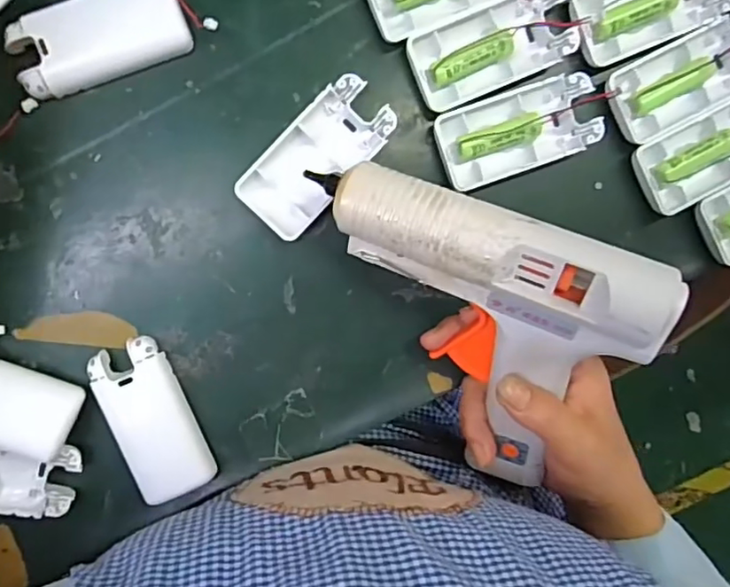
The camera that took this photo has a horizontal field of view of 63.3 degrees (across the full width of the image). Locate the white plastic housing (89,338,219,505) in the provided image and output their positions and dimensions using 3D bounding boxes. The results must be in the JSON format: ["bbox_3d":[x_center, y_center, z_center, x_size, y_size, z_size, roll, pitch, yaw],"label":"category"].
[{"bbox_3d":[-0.124,0.074,0.347,0.043,0.018,0.093,-22,97,-1],"label":"white plastic housing"}]

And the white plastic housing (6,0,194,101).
[{"bbox_3d":[-0.144,-0.140,0.324,0.093,0.017,0.042,-22,97,-1],"label":"white plastic housing"}]

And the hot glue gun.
[{"bbox_3d":[0.054,0.024,0.332,0.172,0.043,0.161,21,128,12],"label":"hot glue gun"}]

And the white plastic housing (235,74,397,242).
[{"bbox_3d":[-0.027,-0.078,0.340,0.045,0.014,0.093,44,92,-7],"label":"white plastic housing"}]

